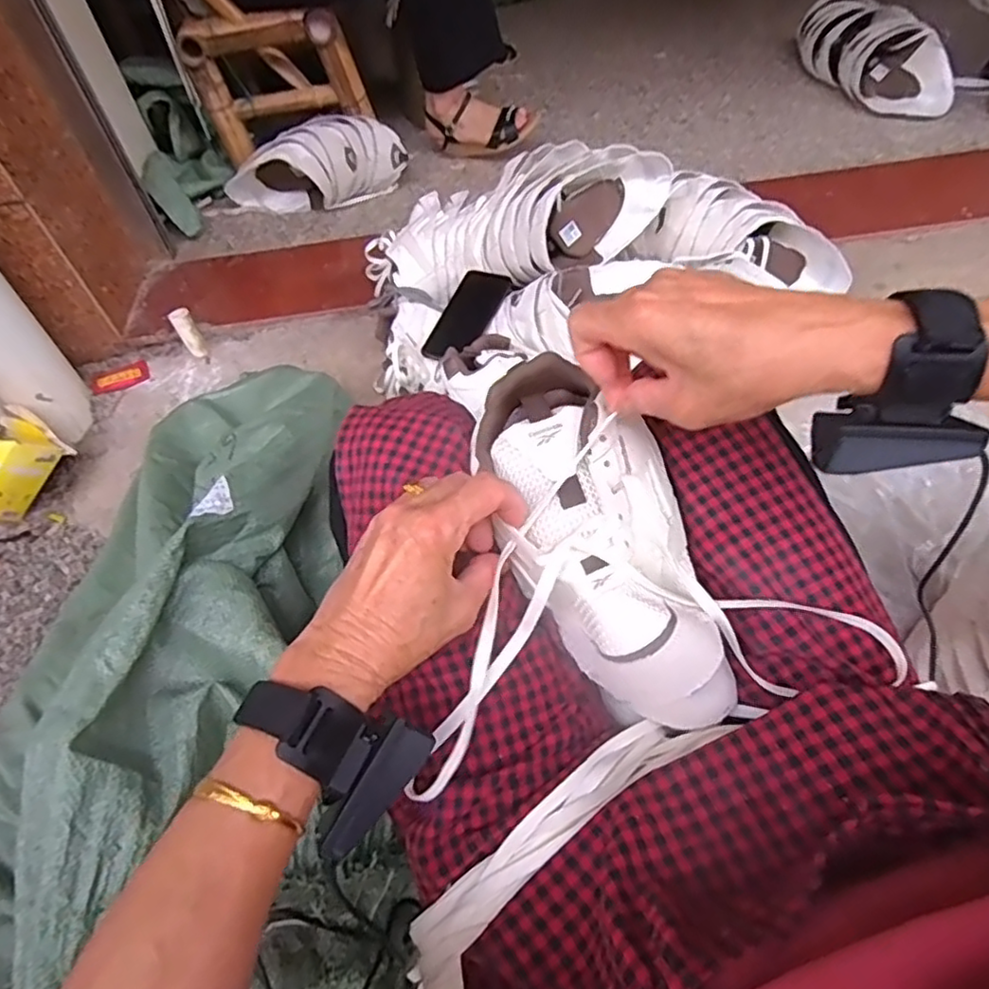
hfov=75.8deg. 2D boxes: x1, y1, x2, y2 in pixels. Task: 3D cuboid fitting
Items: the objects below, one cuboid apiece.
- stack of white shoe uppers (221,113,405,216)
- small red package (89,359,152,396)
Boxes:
[{"bbox_3d":[-0.345,-0.625,1.222,0.346,0.147,0.129,-13,53,-4],"label":"stack of white shoe uppers"},{"bbox_3d":[-0.630,-0.198,1.068,0.097,0.007,0.050,-20,54,-10],"label":"small red package"}]

